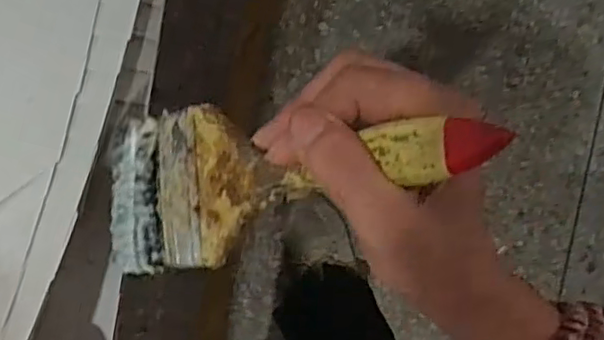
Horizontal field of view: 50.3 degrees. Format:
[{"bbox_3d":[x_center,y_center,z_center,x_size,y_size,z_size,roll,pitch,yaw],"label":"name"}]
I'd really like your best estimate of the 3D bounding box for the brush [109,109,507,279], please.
[{"bbox_3d":[-0.014,0.001,0.264,0.193,0.023,0.068,-10,100,35],"label":"brush"}]

